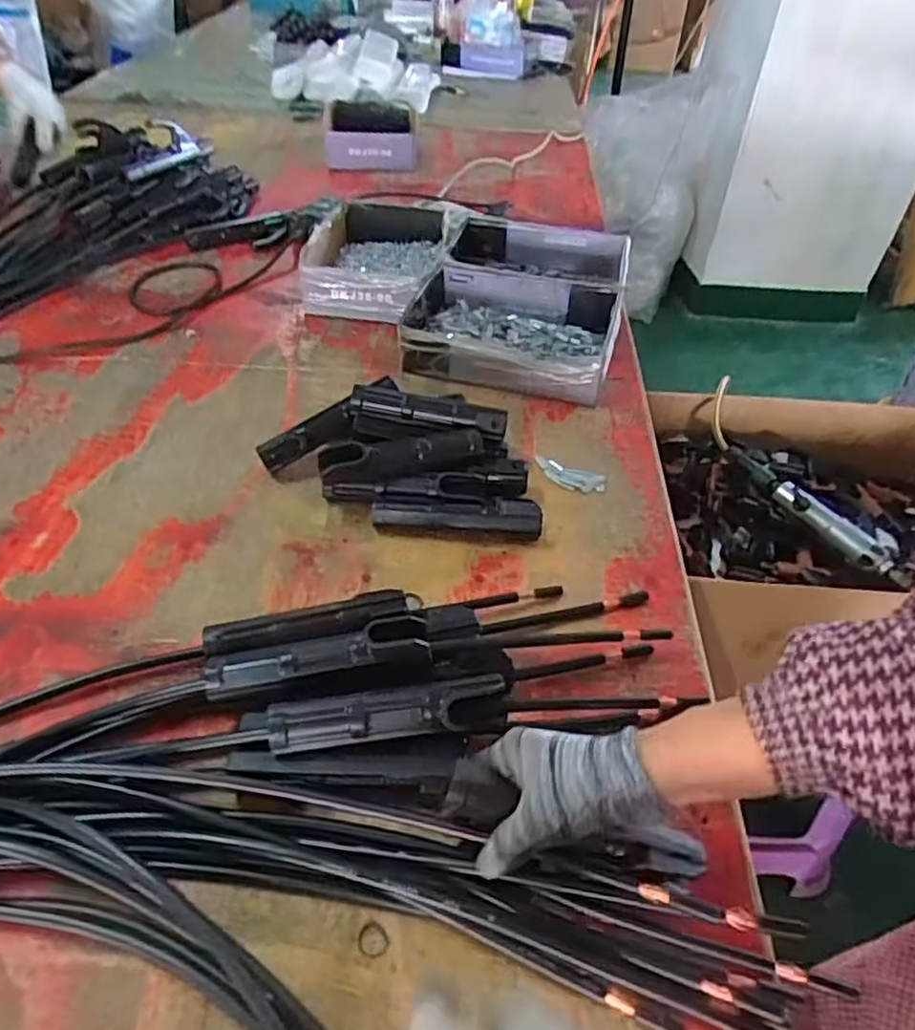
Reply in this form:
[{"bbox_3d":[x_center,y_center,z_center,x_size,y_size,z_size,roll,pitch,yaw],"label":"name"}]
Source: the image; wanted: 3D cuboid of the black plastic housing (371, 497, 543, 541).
[{"bbox_3d":[0.000,-0.001,0.642,0.151,0.041,0.028,5,43,2],"label":"black plastic housing"}]

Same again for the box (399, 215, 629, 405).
[{"bbox_3d":[0.086,-0.286,0.935,0.252,0.066,0.378,11,43,9],"label":"box"}]

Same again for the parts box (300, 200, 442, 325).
[{"bbox_3d":[-0.123,-0.363,1.002,0.189,0.066,0.268,5,43,2],"label":"parts box"}]

